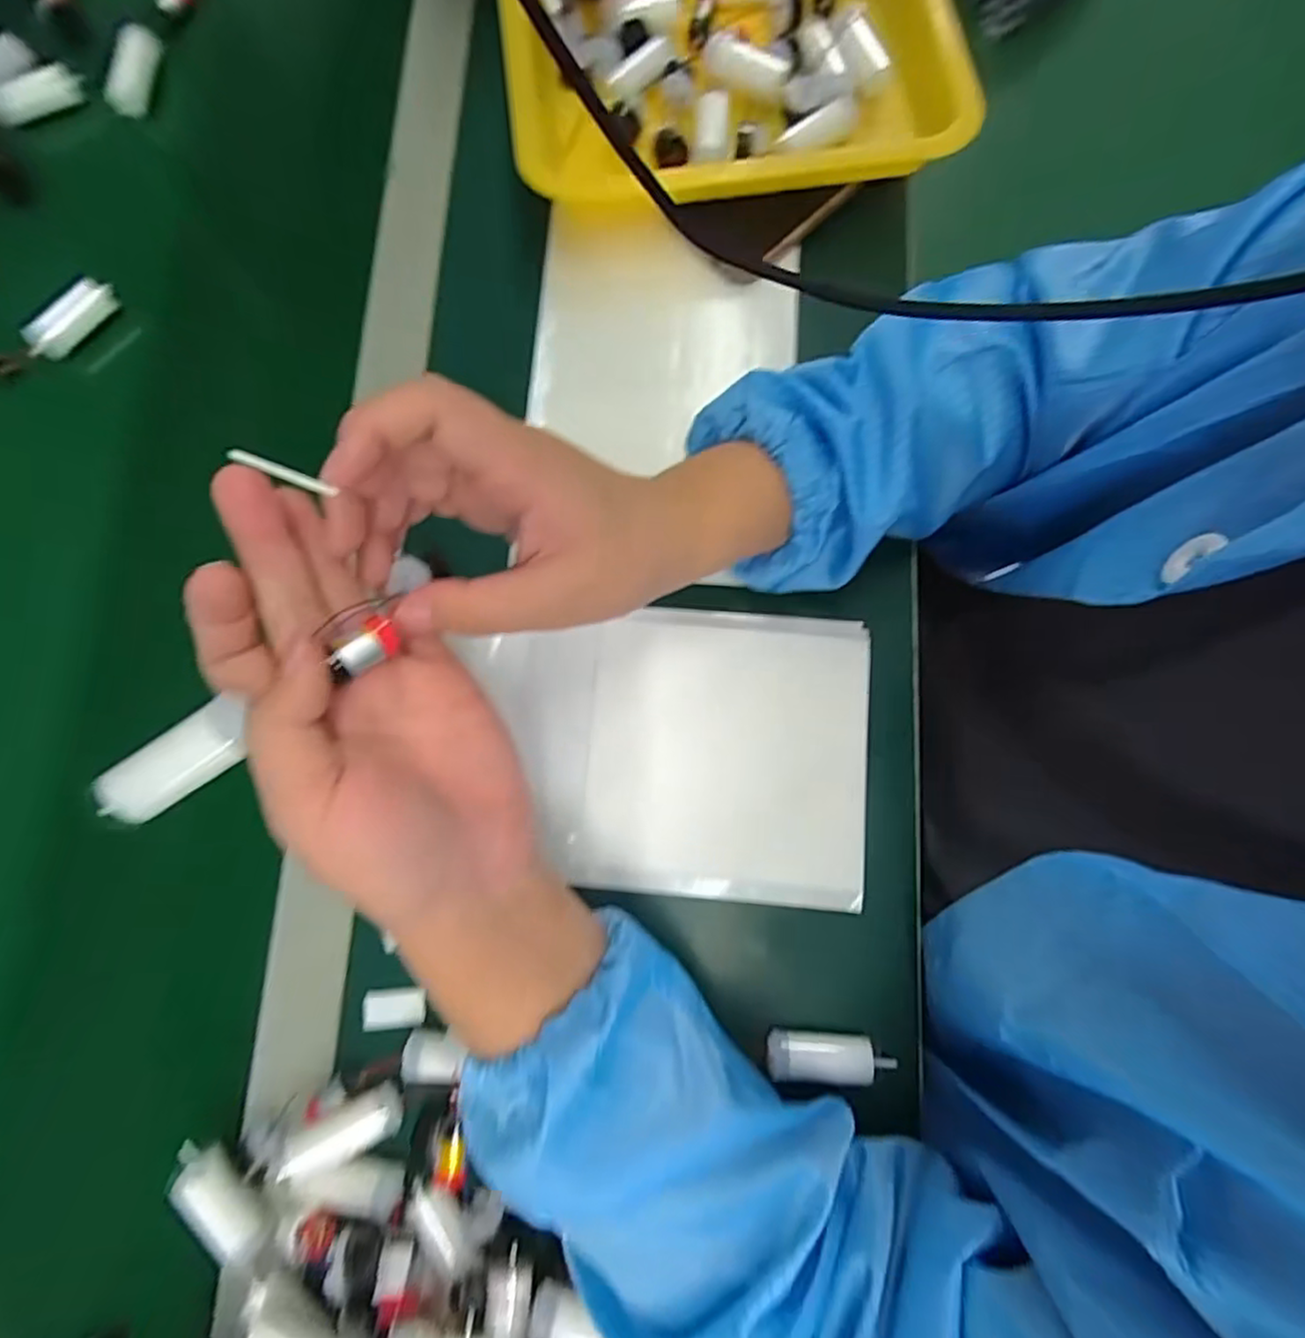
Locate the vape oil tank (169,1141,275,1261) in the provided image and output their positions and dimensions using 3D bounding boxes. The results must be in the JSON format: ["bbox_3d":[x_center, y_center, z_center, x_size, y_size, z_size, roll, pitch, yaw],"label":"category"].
[{"bbox_3d":[-0.199,0.244,0.302,0.022,0.015,0.057,-39,82,-7],"label":"vape oil tank"}]

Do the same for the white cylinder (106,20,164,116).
[{"bbox_3d":[-0.347,-0.401,0.444,0.020,0.017,0.055,21,95,4],"label":"white cylinder"}]

